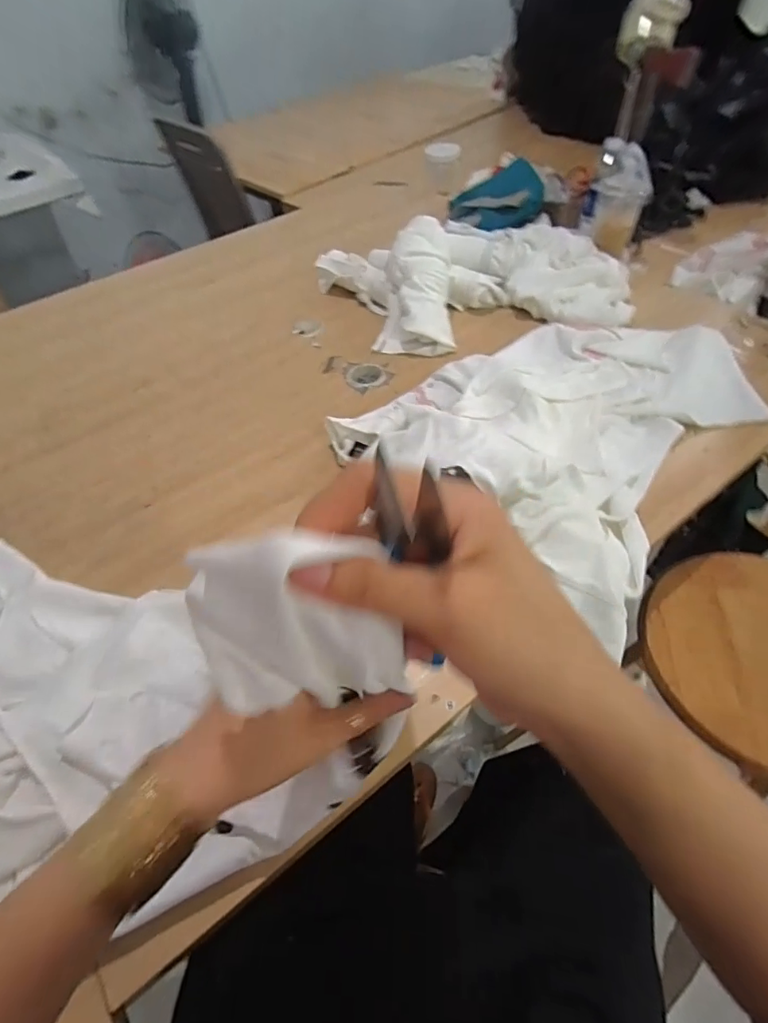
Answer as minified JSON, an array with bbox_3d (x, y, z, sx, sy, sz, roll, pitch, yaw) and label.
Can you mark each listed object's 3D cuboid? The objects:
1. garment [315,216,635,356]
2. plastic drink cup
[{"bbox_3d":[0.163,-0.435,0.898,0.549,0.131,0.327,-8,52,-3],"label":"garment"},{"bbox_3d":[0.477,-0.636,1.004,0.107,0.181,0.117,10,54,12],"label":"plastic drink cup"}]

